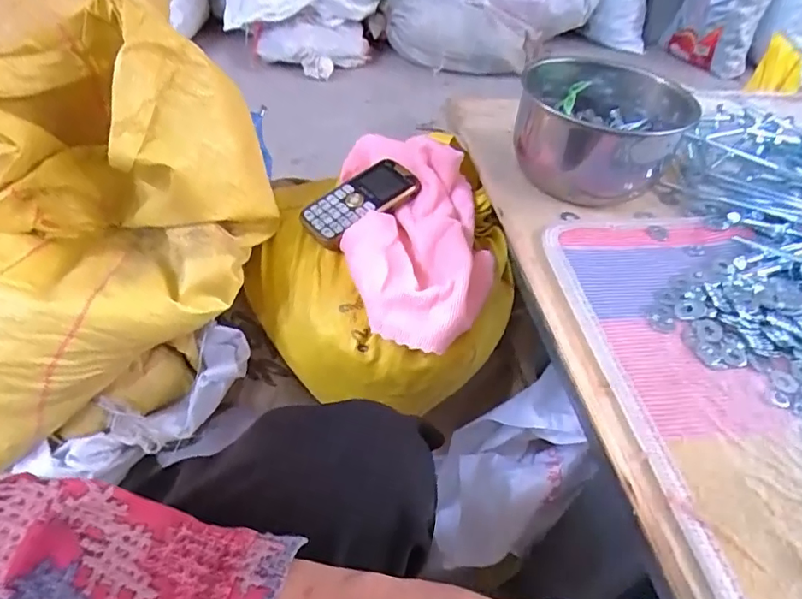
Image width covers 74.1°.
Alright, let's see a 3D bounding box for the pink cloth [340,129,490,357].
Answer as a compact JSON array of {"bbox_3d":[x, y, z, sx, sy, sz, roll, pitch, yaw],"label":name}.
[{"bbox_3d":[0.014,-0.078,0.546,0.149,0.080,0.267,-8,48,-14],"label":"pink cloth"}]

